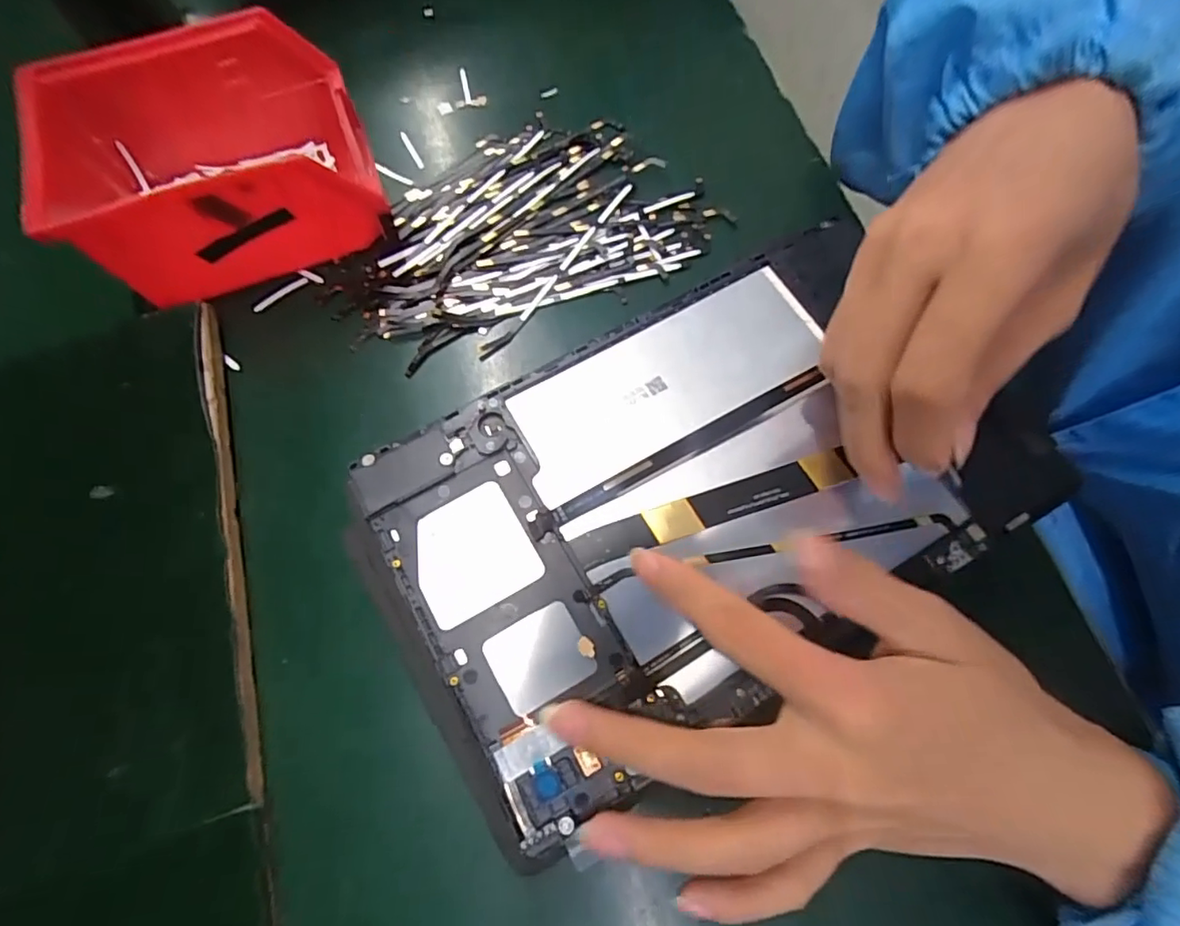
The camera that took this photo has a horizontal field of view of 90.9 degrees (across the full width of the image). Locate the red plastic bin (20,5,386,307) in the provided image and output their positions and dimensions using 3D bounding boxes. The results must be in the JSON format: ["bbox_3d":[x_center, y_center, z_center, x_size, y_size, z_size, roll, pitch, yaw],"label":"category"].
[{"bbox_3d":[-0.195,-0.148,0.295,0.153,0.067,0.101,-19,71,-5],"label":"red plastic bin"}]

